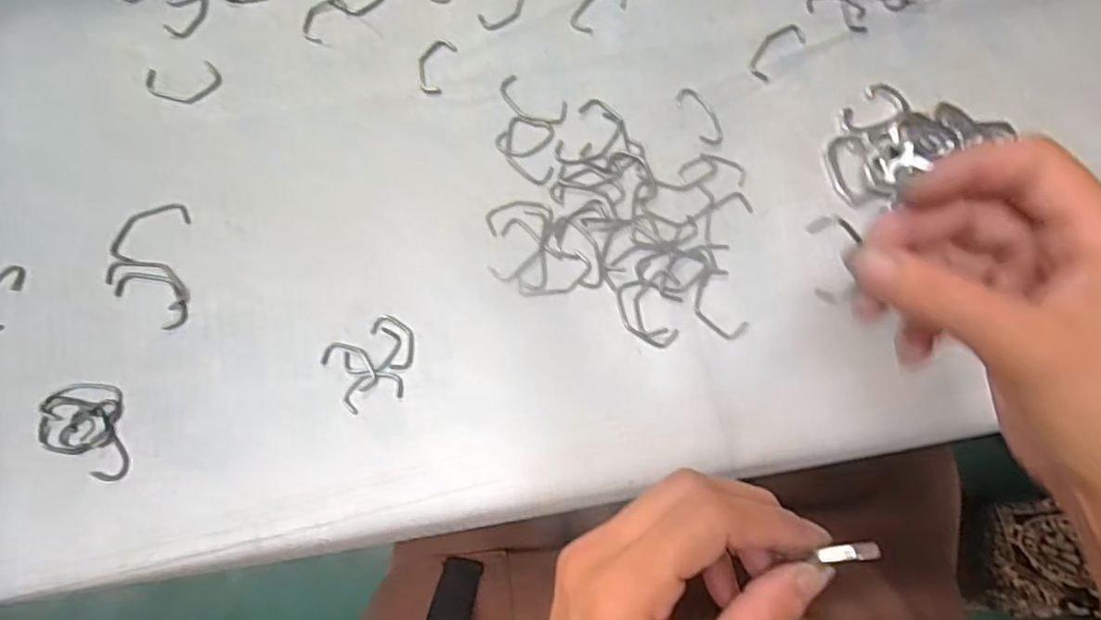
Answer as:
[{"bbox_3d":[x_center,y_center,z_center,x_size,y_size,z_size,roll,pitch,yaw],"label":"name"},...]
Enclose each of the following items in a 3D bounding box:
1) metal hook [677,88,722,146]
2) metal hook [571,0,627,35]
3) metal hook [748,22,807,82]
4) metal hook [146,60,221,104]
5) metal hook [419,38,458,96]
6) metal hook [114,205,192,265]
[{"bbox_3d":[0.084,-0.109,0.349,0.015,0.004,0.037,-27,81,-6],"label":"metal hook"},{"bbox_3d":[0.027,-0.175,0.363,0.036,0.004,0.020,-39,83,-7],"label":"metal hook"},{"bbox_3d":[0.128,-0.148,0.359,0.018,0.004,0.038,43,82,6],"label":"metal hook"},{"bbox_3d":[-0.203,-0.126,0.348,0.038,0.004,0.025,-15,80,-4],"label":"metal hook"},{"bbox_3d":[-0.065,-0.138,0.353,0.018,0.004,0.033,19,80,2],"label":"metal hook"},{"bbox_3d":[-0.212,-0.043,0.331,0.042,0.004,0.021,-39,83,-7],"label":"metal hook"}]

